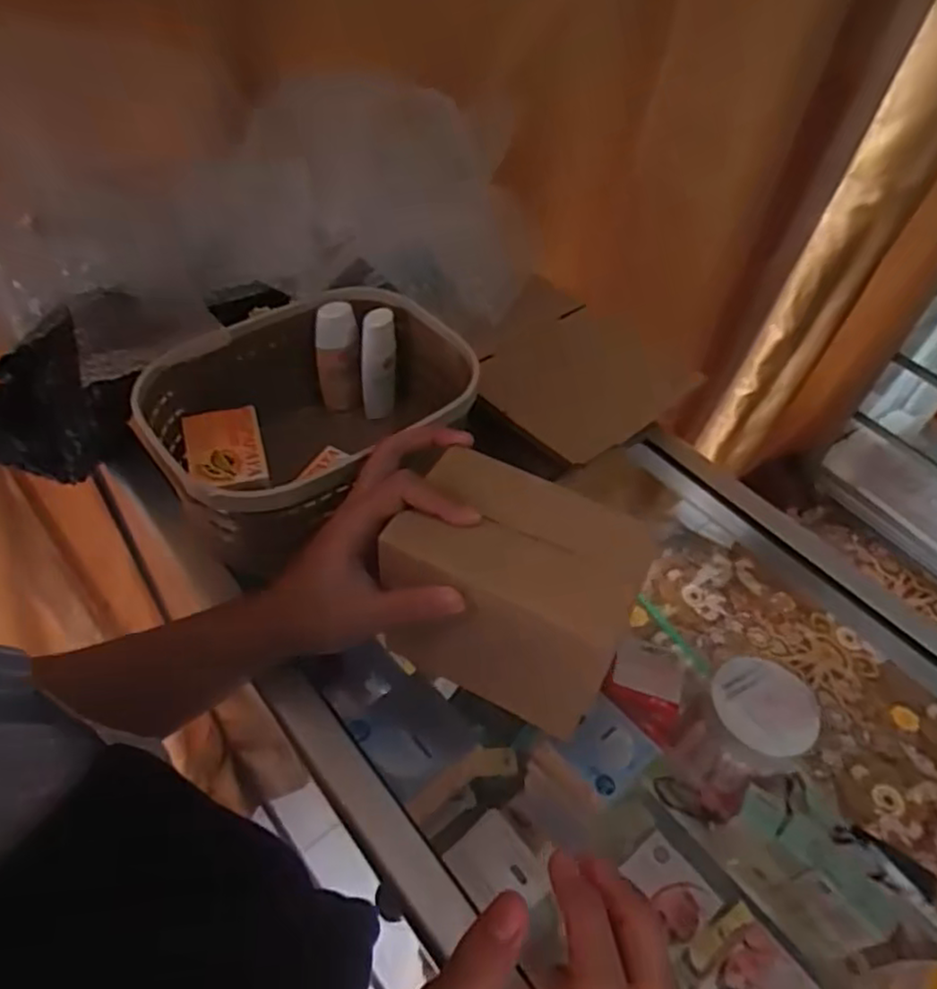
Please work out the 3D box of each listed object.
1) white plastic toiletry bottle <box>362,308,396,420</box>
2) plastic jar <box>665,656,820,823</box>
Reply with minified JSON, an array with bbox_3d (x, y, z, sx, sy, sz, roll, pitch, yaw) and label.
[{"bbox_3d":[-0.071,-0.101,0.547,0.025,0.090,0.022,2,49,-4],"label":"white plastic toiletry bottle"},{"bbox_3d":[0.226,0.204,0.580,0.079,0.129,0.079,3,49,-3],"label":"plastic jar"}]

